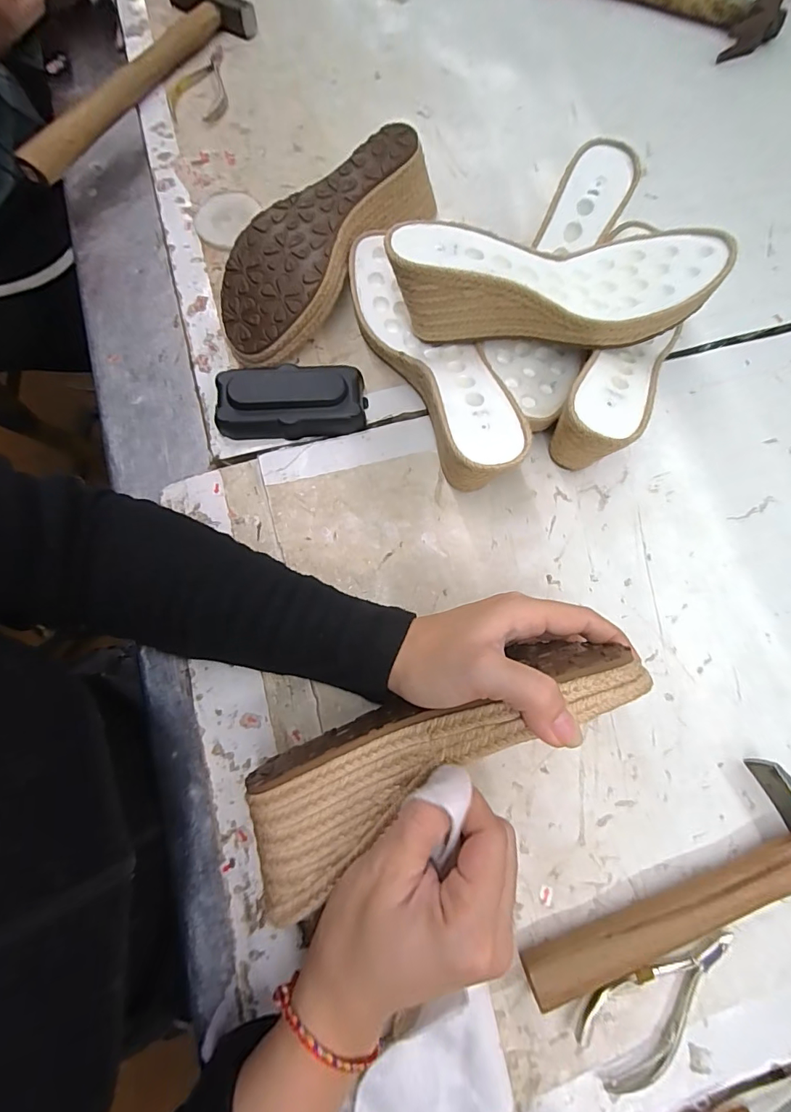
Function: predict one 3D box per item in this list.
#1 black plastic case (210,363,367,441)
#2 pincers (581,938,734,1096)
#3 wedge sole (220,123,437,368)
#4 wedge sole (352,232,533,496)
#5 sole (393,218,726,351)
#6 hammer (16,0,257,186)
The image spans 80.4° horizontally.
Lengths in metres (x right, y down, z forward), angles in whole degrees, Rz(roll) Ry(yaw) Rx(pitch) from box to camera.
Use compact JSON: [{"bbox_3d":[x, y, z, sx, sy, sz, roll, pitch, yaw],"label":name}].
[{"bbox_3d":[-0.077,-0.116,0.348,0.106,0.027,0.049,-2,74,-3],"label":"black plastic case"},{"bbox_3d":[0.148,0.244,0.254,0.099,0.010,0.049,-23,76,-8],"label":"pincers"},{"bbox_3d":[-0.059,-0.240,0.362,0.079,0.062,0.206,39,76,9],"label":"wedge sole"},{"bbox_3d":[0.023,-0.143,0.339,0.059,0.065,0.222,-23,76,-8],"label":"wedge sole"},{"bbox_3d":[0.108,-0.180,0.317,0.215,0.053,0.076,-4,74,-3],"label":"sole"},{"bbox_3d":[-0.252,-0.444,0.430,0.085,0.031,0.278,37,76,8],"label":"hammer"}]

